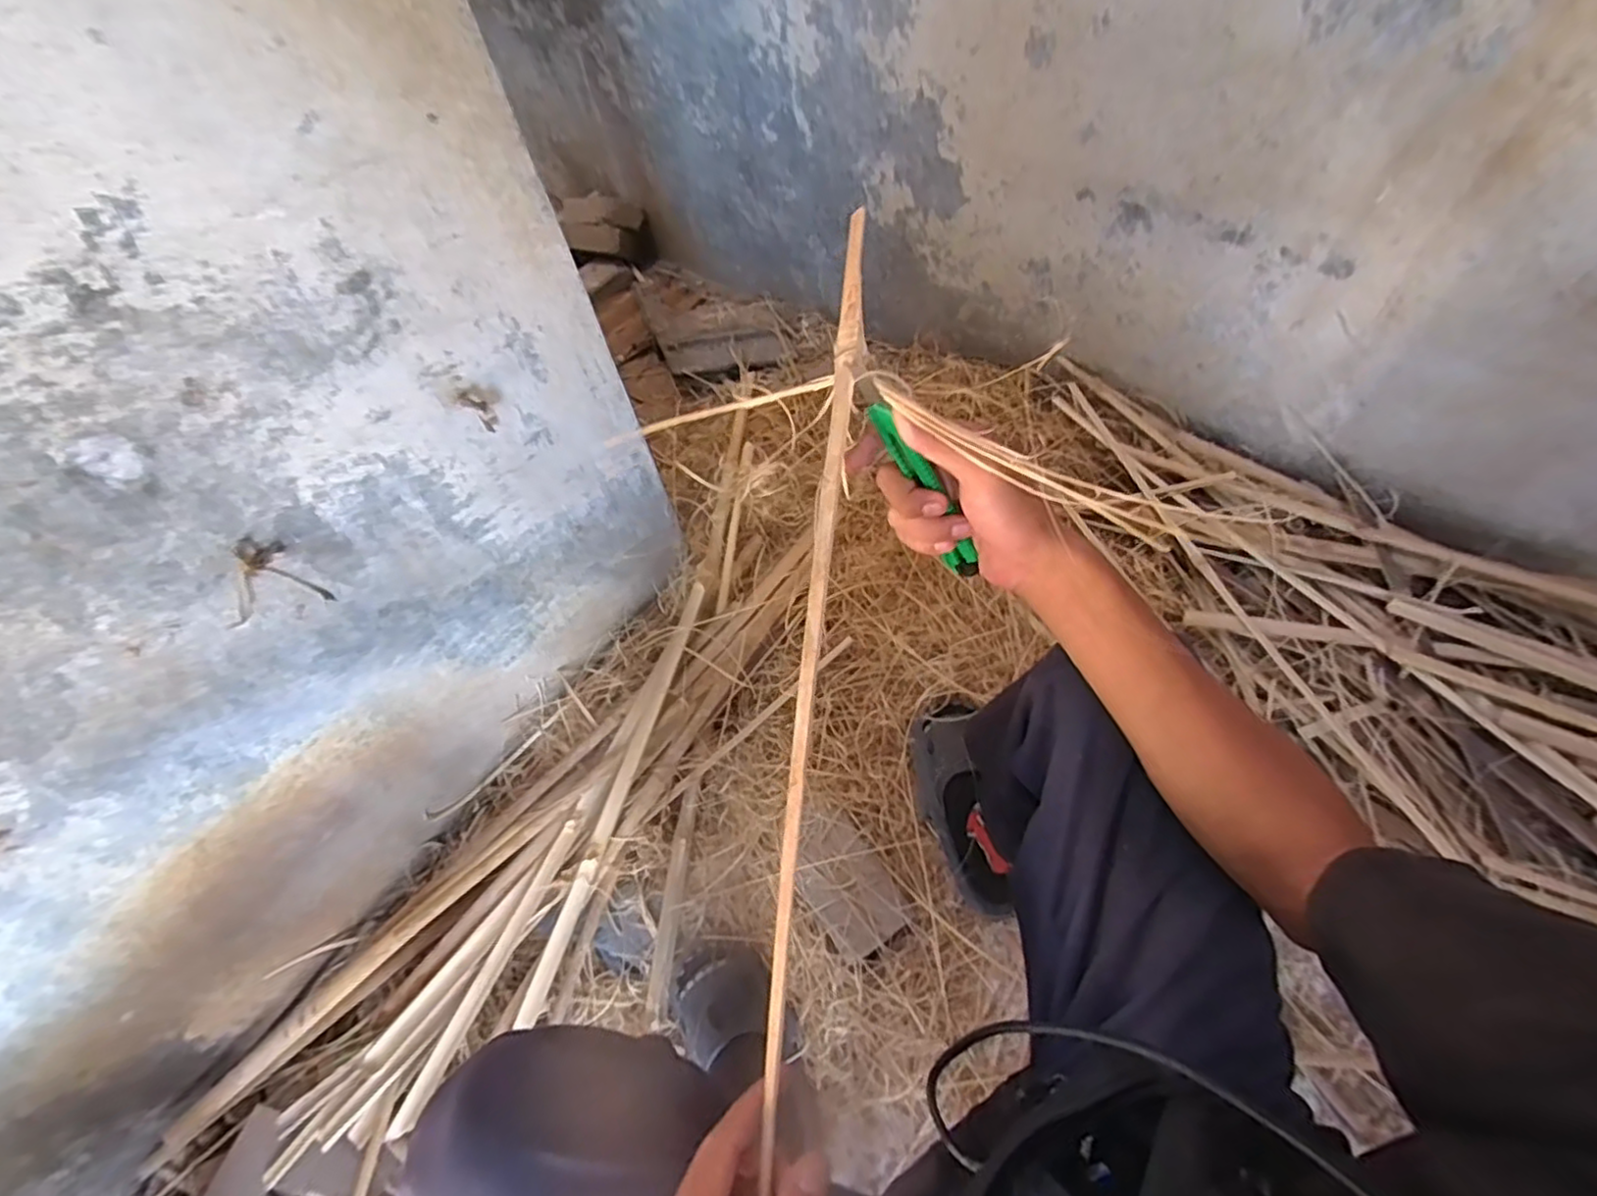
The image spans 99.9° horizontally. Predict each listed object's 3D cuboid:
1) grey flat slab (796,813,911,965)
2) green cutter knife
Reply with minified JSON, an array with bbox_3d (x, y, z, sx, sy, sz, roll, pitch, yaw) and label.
[{"bbox_3d":[0.062,0.368,0.862,0.104,0.028,0.156,-33,62,-14],"label":"grey flat slab"},{"bbox_3d":[0.078,-0.071,0.419,0.033,0.158,0.009,9,53,49],"label":"green cutter knife"}]

